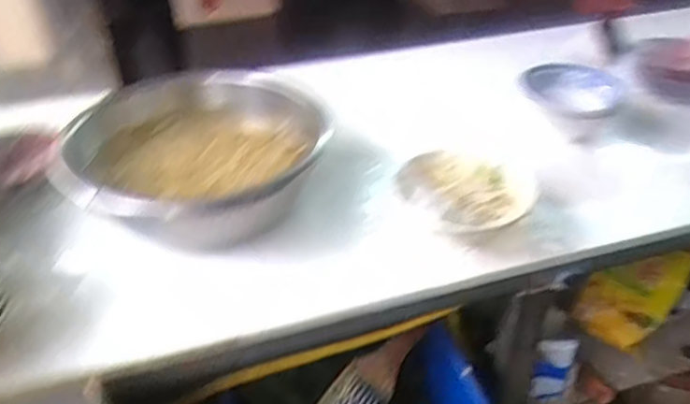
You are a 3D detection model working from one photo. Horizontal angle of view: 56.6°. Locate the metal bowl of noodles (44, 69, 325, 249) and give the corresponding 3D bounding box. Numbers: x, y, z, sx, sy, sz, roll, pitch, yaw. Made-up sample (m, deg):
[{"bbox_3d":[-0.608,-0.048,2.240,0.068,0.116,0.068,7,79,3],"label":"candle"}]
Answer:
[{"bbox_3d":[-0.219,-0.067,0.939,0.351,0.129,0.327,-1,36,0],"label":"metal bowl of noodles"}]

